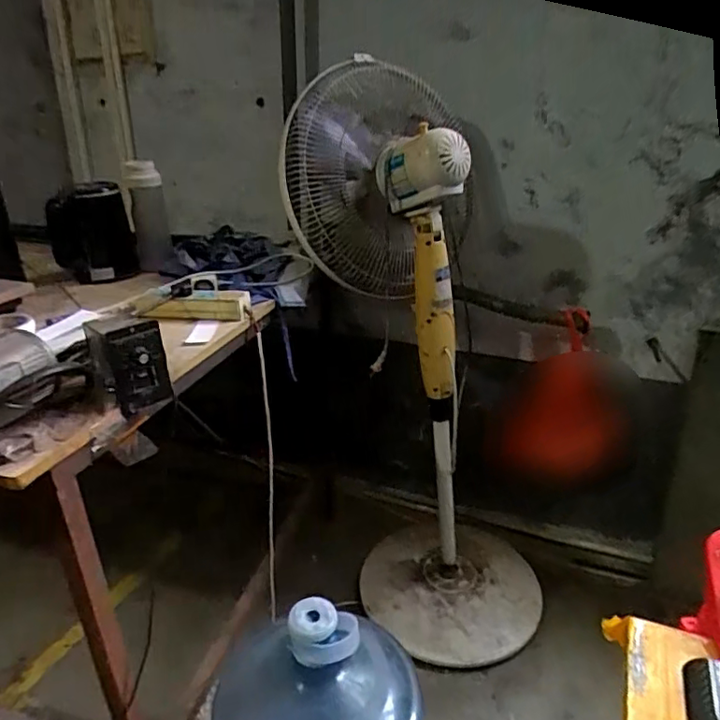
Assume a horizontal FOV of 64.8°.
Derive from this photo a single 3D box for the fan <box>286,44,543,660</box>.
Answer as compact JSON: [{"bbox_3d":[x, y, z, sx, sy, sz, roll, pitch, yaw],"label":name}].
[{"bbox_3d":[0.144,0.022,1.095,0.375,1.039,0.457,-16,27,-33],"label":"fan"}]

